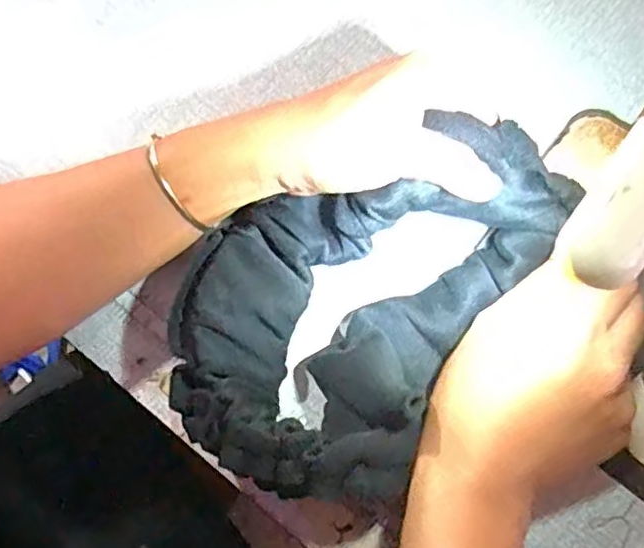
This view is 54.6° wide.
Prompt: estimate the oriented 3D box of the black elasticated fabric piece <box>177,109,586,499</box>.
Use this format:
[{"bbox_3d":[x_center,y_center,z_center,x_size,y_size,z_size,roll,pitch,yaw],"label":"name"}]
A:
[{"bbox_3d":[0.014,0.006,0.311,0.142,0.060,0.201,34,78,9],"label":"black elasticated fabric piece"}]

